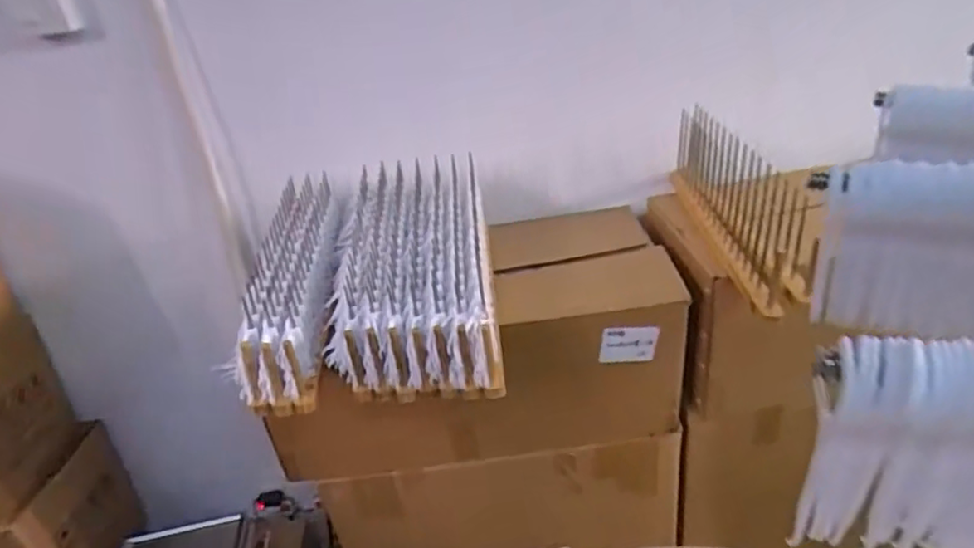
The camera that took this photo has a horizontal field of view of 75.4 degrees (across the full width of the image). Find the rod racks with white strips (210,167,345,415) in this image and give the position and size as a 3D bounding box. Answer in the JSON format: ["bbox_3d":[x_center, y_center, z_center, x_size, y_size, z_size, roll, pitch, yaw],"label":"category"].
[{"bbox_3d":[-0.292,-0.001,1.013,0.105,0.139,0.479,-6,33,-1],"label":"rod racks with white strips"}]

